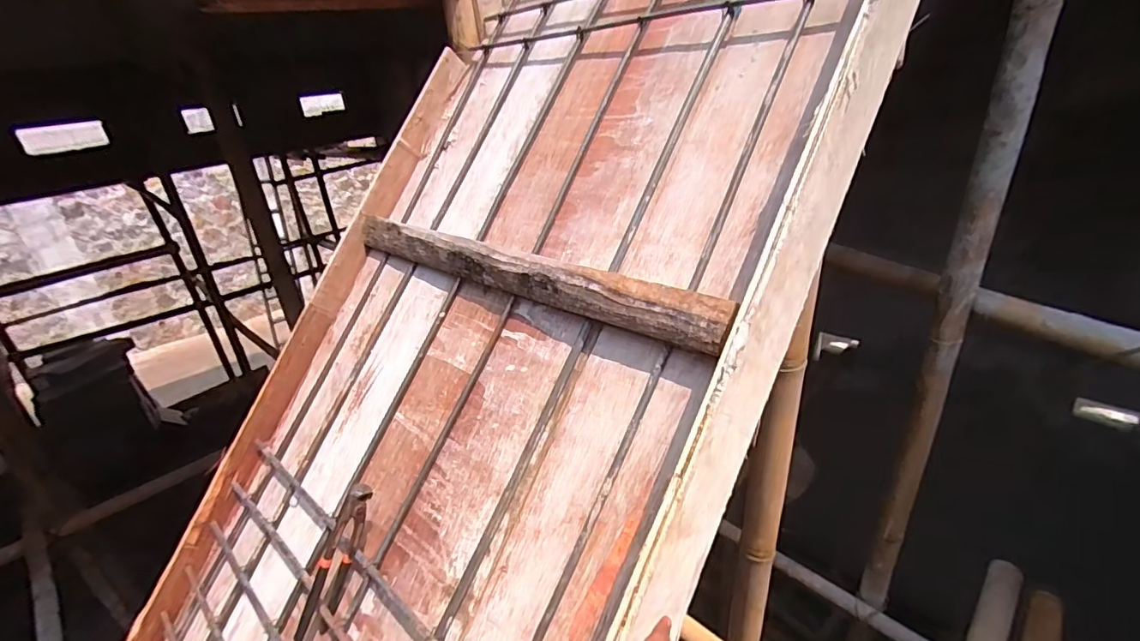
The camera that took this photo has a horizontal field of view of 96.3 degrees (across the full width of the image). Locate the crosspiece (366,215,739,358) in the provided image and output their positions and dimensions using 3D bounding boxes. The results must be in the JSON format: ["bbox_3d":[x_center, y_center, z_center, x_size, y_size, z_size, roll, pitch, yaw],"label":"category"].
[{"bbox_3d":[-0.121,-0.082,0.768,0.049,0.062,0.794,-28,33,-36],"label":"crosspiece"}]

